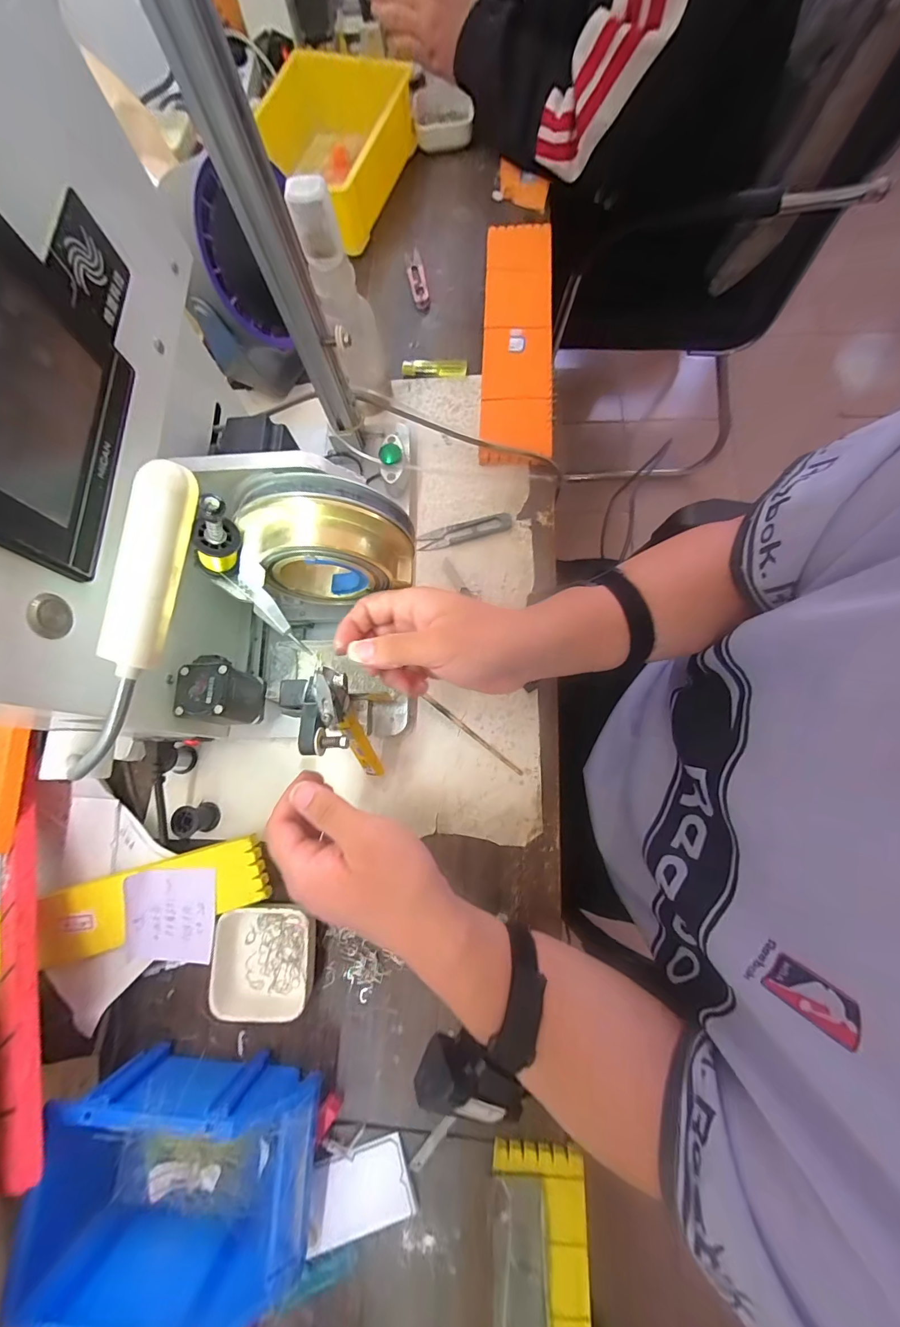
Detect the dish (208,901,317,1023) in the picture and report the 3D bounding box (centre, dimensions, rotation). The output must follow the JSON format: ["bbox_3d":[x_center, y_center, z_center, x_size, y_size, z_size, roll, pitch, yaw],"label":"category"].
[{"bbox_3d":[-0.159,0.254,0.365,0.087,0.027,0.087,2,76,4],"label":"dish"}]

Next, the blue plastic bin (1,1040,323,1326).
[{"bbox_3d":[-0.196,0.381,0.308,0.180,0.068,0.128,3,77,4],"label":"blue plastic bin"}]

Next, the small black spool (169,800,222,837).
[{"bbox_3d":[-0.238,0.145,0.396,0.031,0.030,0.027,-11,76,1],"label":"small black spool"}]

